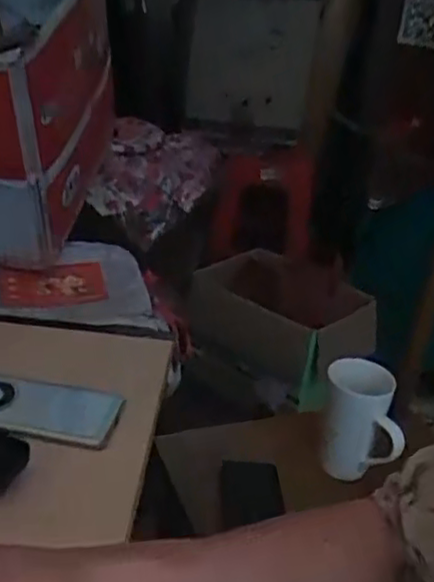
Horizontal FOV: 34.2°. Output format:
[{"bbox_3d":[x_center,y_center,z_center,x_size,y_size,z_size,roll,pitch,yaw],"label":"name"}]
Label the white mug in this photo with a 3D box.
[{"bbox_3d":[0.189,0.179,0.926,0.104,0.136,0.090,10,28,8],"label":"white mug"}]

